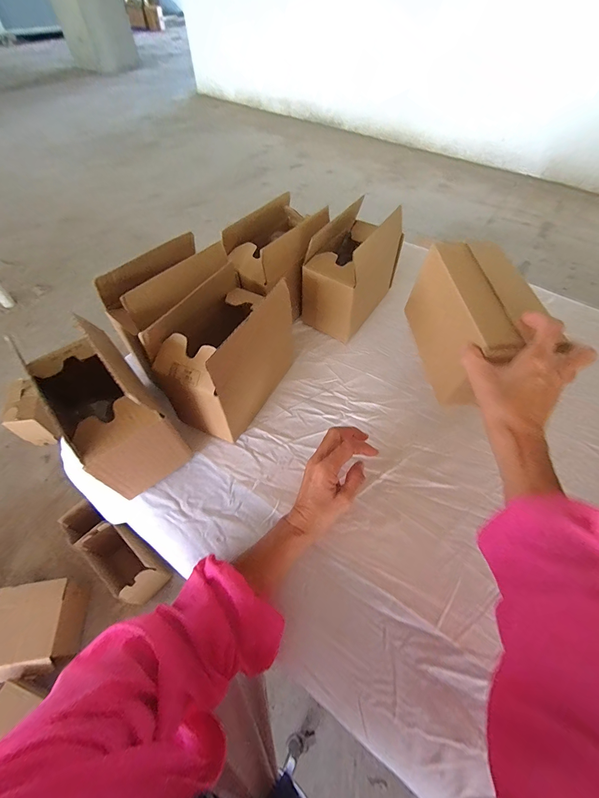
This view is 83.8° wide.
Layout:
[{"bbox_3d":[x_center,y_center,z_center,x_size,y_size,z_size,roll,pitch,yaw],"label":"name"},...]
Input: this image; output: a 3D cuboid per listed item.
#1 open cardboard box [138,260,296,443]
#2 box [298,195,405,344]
[{"bbox_3d":[-0.095,-0.059,0.449,0.099,0.162,0.177,22,57,14],"label":"open cardboard box"},{"bbox_3d":[0.089,-0.220,0.568,0.098,0.161,0.181,30,60,19],"label":"box"}]

